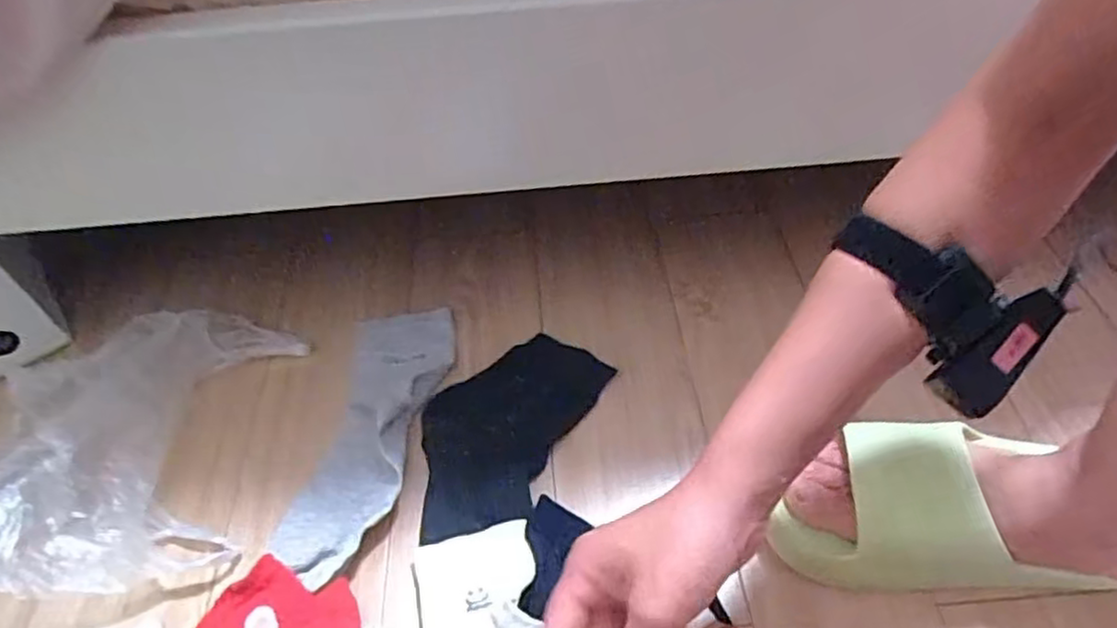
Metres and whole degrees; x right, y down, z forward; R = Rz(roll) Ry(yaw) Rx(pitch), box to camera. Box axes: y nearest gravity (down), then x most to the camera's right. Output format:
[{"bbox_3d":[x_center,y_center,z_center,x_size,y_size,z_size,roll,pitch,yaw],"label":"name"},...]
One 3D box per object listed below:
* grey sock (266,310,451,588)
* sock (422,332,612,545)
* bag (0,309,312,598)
[{"bbox_3d":[-0.147,0.089,0.540,0.087,0.022,0.241,3,49,7],"label":"grey sock"},{"bbox_3d":[-0.048,0.091,0.551,0.109,0.010,0.195,26,58,14],"label":"sock"},{"bbox_3d":[-0.334,0.092,0.522,0.231,0.067,0.235,-9,49,-4],"label":"bag"}]

